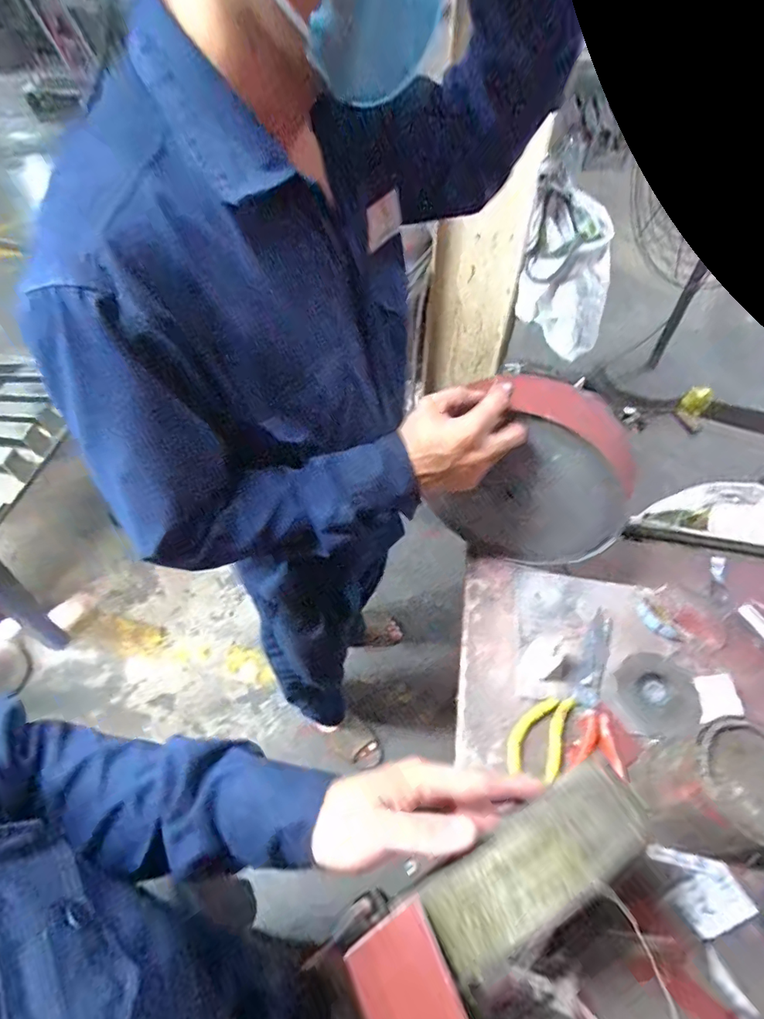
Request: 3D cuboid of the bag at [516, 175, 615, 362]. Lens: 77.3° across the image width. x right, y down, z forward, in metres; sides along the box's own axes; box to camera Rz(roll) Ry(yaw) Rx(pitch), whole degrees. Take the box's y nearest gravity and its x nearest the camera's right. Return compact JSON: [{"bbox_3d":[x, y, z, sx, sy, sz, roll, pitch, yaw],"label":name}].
[{"bbox_3d":[0.361,-0.467,0.925,0.176,0.217,0.218,18,54,12],"label":"bag"}]

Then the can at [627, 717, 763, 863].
[{"bbox_3d":[0.305,0.254,0.429,0.115,0.114,0.098,-3,53,-3],"label":"can"}]

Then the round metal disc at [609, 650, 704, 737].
[{"bbox_3d":[0.305,0.206,0.534,0.085,0.012,0.089,0,53,-1],"label":"round metal disc"}]

